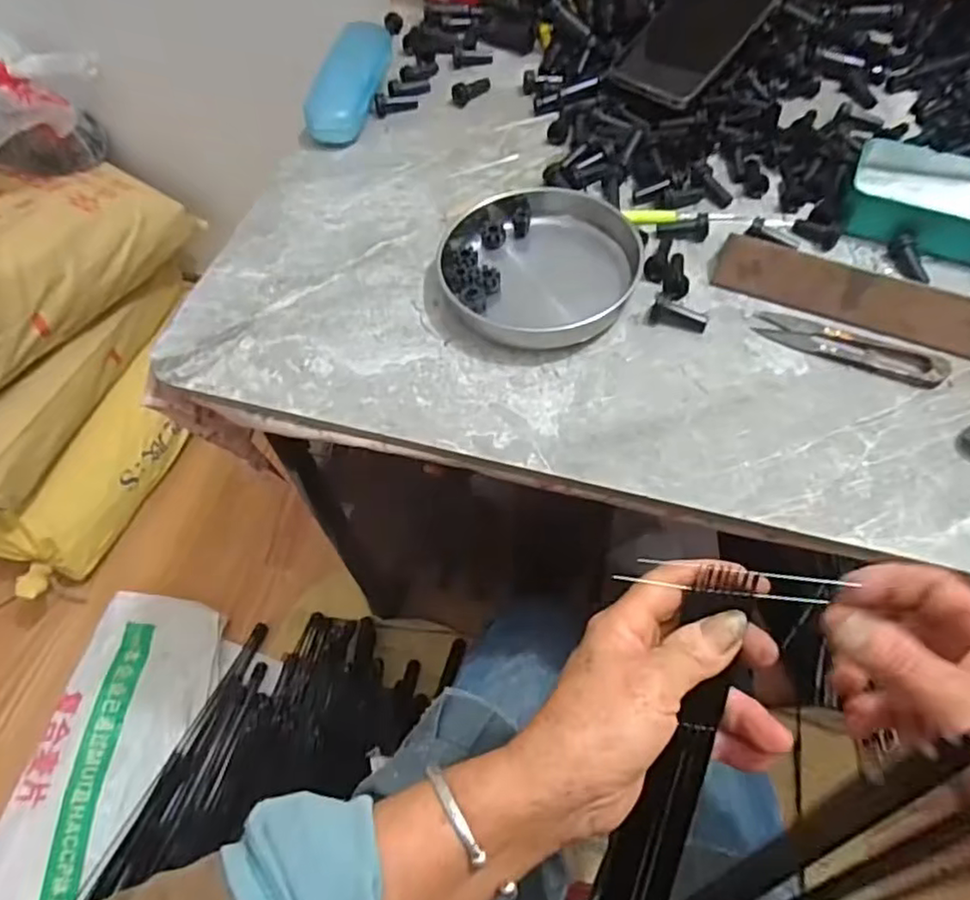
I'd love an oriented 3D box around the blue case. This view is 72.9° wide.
[{"bbox_3d":[-0.118,-0.329,0.583,0.048,0.029,0.143,6,60,6],"label":"blue case"}]

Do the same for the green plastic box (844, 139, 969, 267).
[{"bbox_3d":[0.340,-0.172,0.469,0.149,0.028,0.084,24,64,16],"label":"green plastic box"}]

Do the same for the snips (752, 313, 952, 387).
[{"bbox_3d":[0.239,-0.067,0.430,0.116,0.007,0.026,19,63,13],"label":"snips"}]

